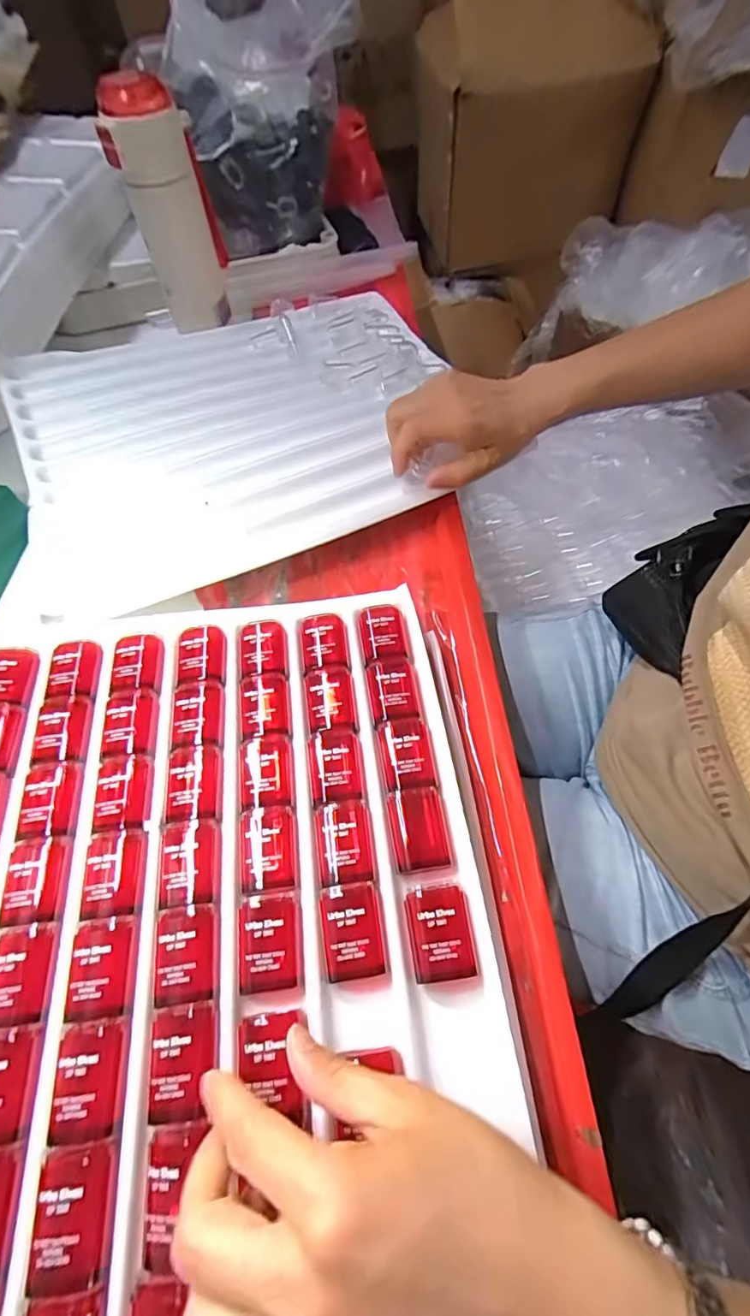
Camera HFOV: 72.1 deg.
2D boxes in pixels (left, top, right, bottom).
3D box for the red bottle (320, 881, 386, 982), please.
[{"bbox_3d":[-0.011,0.136,0.258,0.028,0.012,0.041,-8,61,-5],"label":"red bottle"}]

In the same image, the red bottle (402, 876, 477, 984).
[{"bbox_3d":[0.032,0.135,0.257,0.030,0.012,0.044,-6,61,-4],"label":"red bottle"}]

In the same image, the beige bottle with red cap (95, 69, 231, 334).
[{"bbox_3d":[-0.195,-0.419,0.496,0.076,0.187,0.054,-12,61,-8],"label":"beige bottle with red cap"}]

